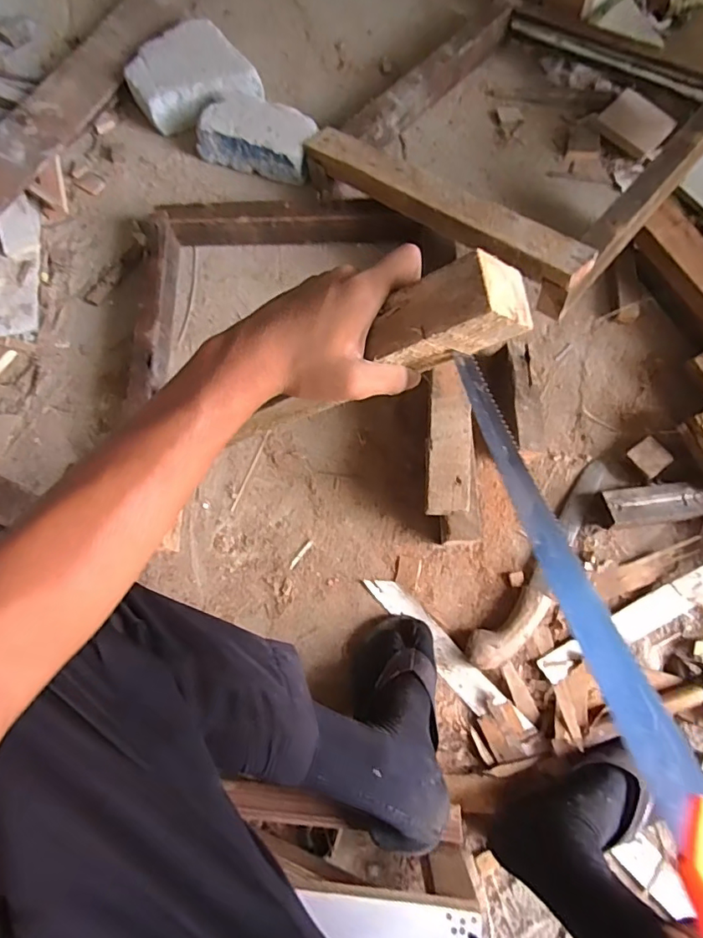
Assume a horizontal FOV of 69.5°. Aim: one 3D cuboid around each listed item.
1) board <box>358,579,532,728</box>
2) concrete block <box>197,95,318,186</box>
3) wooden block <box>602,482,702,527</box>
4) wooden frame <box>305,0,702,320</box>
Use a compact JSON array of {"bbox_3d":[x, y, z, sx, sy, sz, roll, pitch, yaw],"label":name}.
[{"bbox_3d":[0.127,0.252,0.689,0.043,0.010,0.276,-42,78,-12],"label":"board"},{"bbox_3d":[-0.162,-0.594,0.910,0.210,0.067,0.115,21,74,6],"label":"concrete block"},{"bbox_3d":[0.436,0.047,0.718,0.146,0.022,0.052,-7,74,-3],"label":"wooden block"},{"bbox_3d":[0.296,-0.574,0.854,0.514,0.086,0.587,37,72,22],"label":"wooden frame"}]

